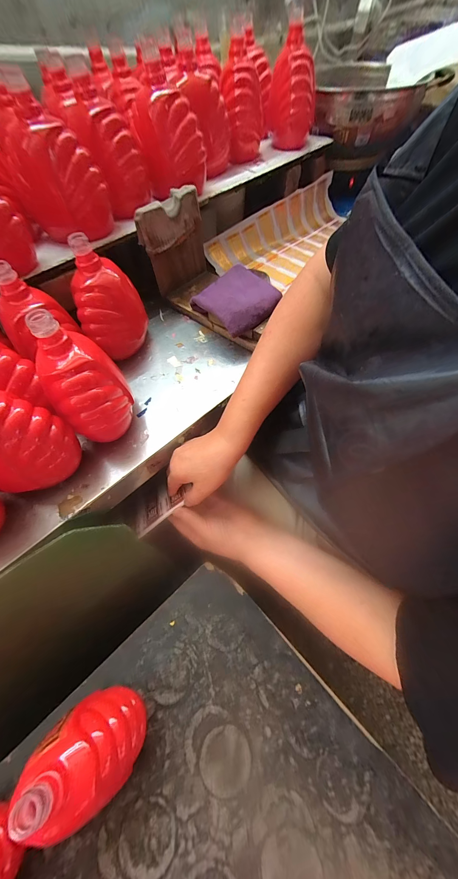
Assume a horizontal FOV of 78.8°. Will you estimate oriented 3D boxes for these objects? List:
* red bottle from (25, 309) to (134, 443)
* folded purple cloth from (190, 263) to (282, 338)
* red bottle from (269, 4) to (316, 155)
[{"bbox_3d":[-0.172,-0.066,0.340,0.087,0.160,0.090,-33,65,-17],"label":"red bottle"},{"bbox_3d":[0.018,-0.244,0.476,0.125,0.028,0.134,-34,62,-12],"label":"folded purple cloth"},{"bbox_3d":[0.130,-0.692,0.551,0.080,0.159,0.066,22,63,13],"label":"red bottle"}]

